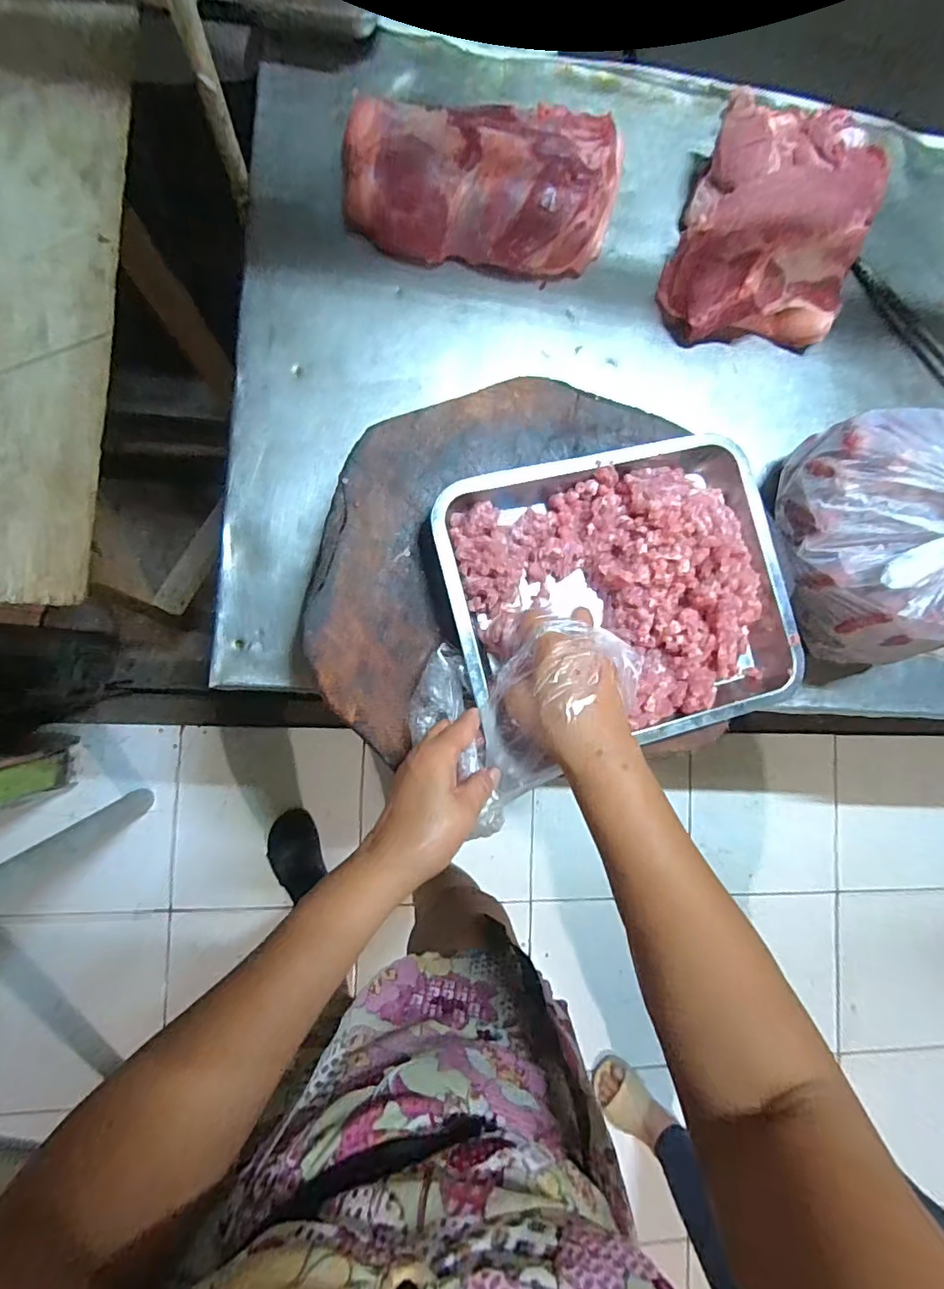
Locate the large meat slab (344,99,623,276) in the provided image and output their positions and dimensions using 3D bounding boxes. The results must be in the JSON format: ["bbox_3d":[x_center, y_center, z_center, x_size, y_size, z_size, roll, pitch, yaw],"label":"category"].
[{"bbox_3d":[0.020,-0.511,0.585,0.311,0.047,0.167,0,88,-8],"label":"large meat slab"}]

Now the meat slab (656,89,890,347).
[{"bbox_3d":[0.353,-0.485,0.611,0.205,0.079,0.274,15,86,-7],"label":"meat slab"}]

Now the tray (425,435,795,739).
[{"bbox_3d":[0.138,-0.047,0.464,0.306,0.077,0.252,-14,90,-8],"label":"tray"}]

